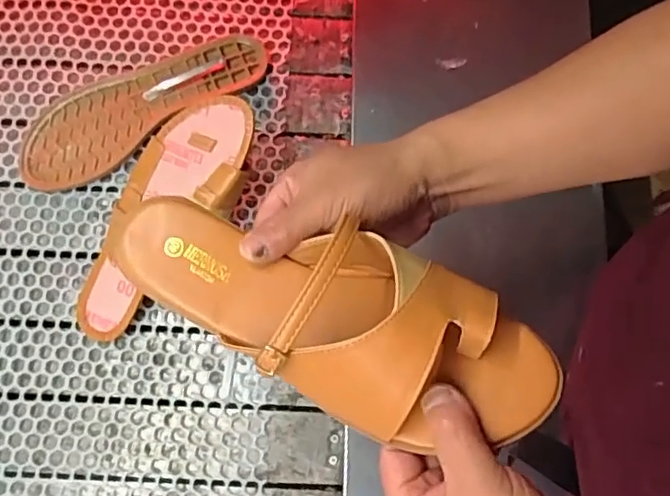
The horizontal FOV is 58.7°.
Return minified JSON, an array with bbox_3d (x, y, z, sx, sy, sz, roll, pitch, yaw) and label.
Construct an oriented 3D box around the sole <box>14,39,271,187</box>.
[{"bbox_3d":[-0.191,-0.145,0.583,0.253,0.010,0.083,-33,83,-8],"label":"sole"}]

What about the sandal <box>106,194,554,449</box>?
[{"bbox_3d":[-0.009,0.033,0.309,0.244,0.057,0.088,18,76,12],"label":"sandal"}]

